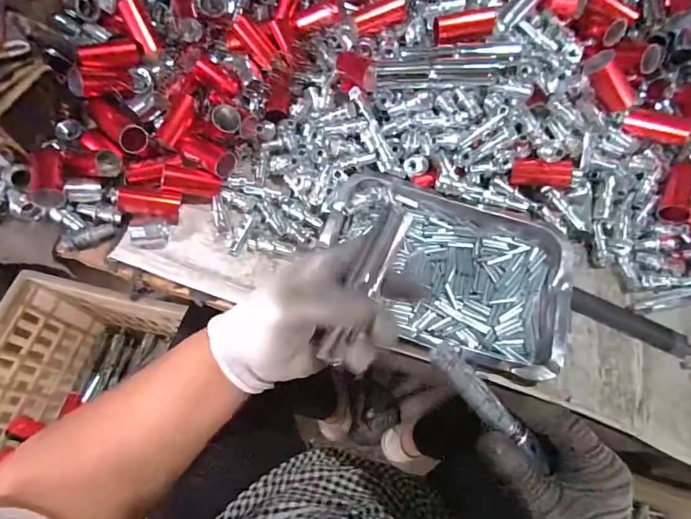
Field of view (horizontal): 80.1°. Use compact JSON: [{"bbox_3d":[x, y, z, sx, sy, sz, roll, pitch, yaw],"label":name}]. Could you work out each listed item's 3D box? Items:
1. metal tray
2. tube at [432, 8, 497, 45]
[{"bbox_3d":[0.102,0.006,0.430,0.254,0.031,0.168,20,66,7],"label":"metal tray"},{"bbox_3d":[0.130,-0.254,0.449,0.064,0.023,0.026,-5,69,10],"label":"tube"}]

